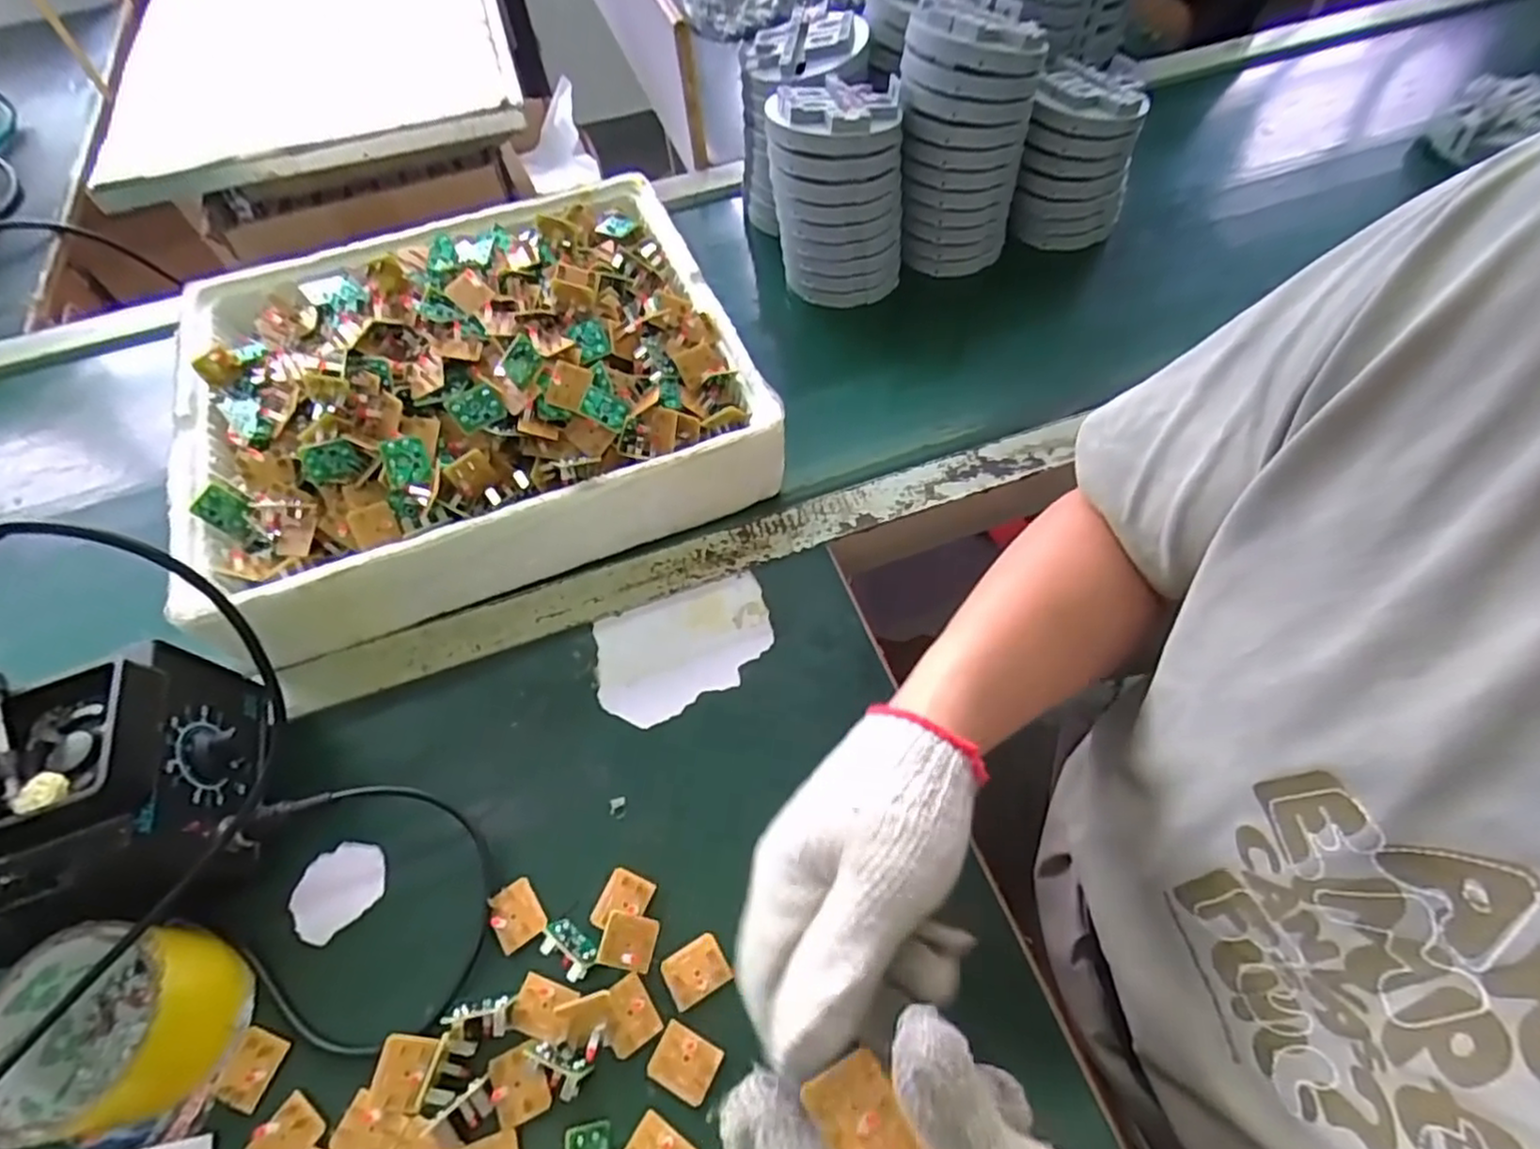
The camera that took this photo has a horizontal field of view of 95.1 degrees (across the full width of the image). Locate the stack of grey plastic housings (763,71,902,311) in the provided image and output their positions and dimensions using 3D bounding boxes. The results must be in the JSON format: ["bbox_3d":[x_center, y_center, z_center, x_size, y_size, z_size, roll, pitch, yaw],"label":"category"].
[{"bbox_3d":[0.055,-0.300,0.567,0.105,0.148,0.074,-5,59,1],"label":"stack of grey plastic housings"}]

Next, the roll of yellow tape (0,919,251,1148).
[{"bbox_3d":[-0.307,0.212,0.331,0.089,0.057,0.079,-5,59,1],"label":"roll of yellow tape"}]

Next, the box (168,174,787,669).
[{"bbox_3d":[-0.219,-0.150,0.510,0.363,0.110,0.322,-21,60,-9],"label":"box"}]

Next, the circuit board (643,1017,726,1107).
[{"bbox_3d":[-0.040,0.230,0.332,0.030,0.005,0.025,22,63,16],"label":"circuit board"}]

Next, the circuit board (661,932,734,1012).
[{"bbox_3d":[-0.037,0.197,0.350,0.031,0.010,0.024,-30,62,-13],"label":"circuit board"}]

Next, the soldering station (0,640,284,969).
[{"bbox_3d":[-0.354,0.105,0.339,0.155,0.158,0.122,-14,59,-5],"label":"soldering station"}]

